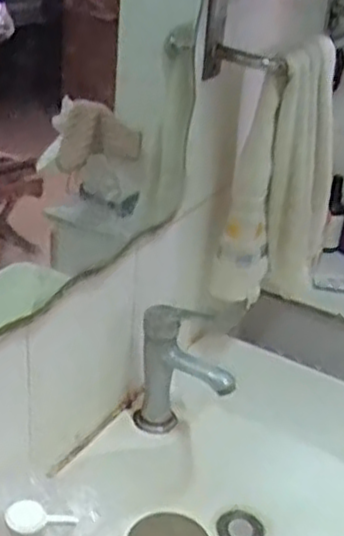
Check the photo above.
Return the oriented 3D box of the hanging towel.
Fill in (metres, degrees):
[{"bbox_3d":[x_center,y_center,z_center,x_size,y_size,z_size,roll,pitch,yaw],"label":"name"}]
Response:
[{"bbox_3d":[0.144,-0.116,1.023,0.124,0.345,0.103,13,30,14],"label":"hanging towel"}]

